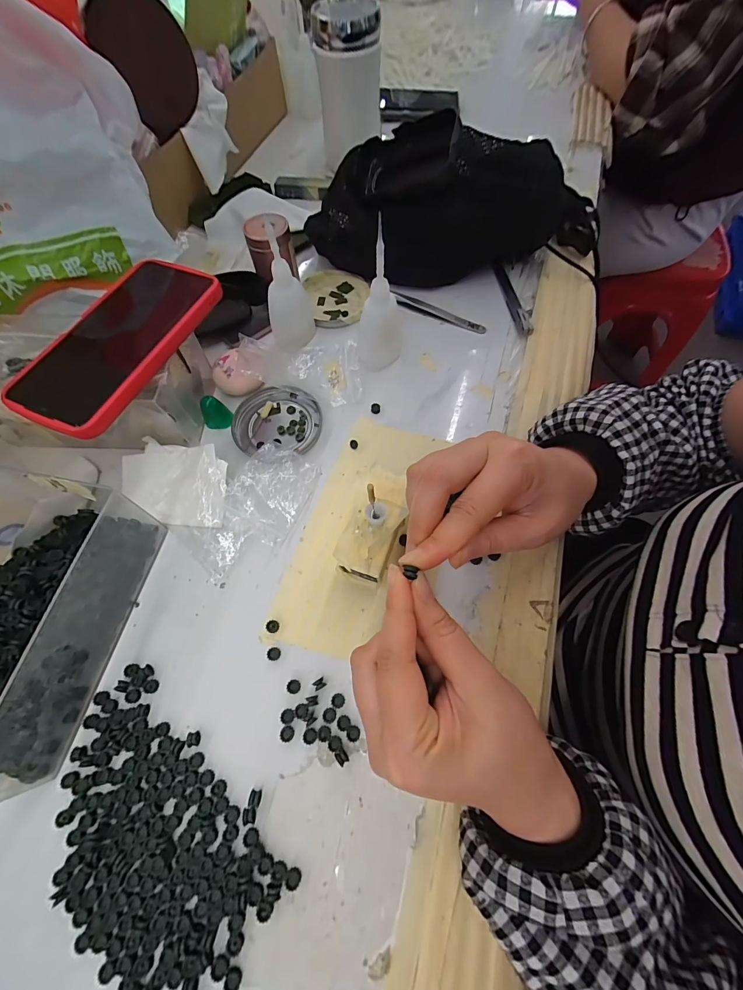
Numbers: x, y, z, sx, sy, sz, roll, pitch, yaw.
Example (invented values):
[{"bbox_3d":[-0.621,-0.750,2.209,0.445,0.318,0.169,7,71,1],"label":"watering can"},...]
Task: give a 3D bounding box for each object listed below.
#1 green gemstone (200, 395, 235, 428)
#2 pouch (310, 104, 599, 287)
[{"bbox_3d":[-0.139,-0.074,0.330,0.023,0.025,0.016,-37,70,-15],"label":"green gemstone"},{"bbox_3d":[0.095,-0.284,0.370,0.322,0.119,0.077,1,65,1],"label":"pouch"}]

